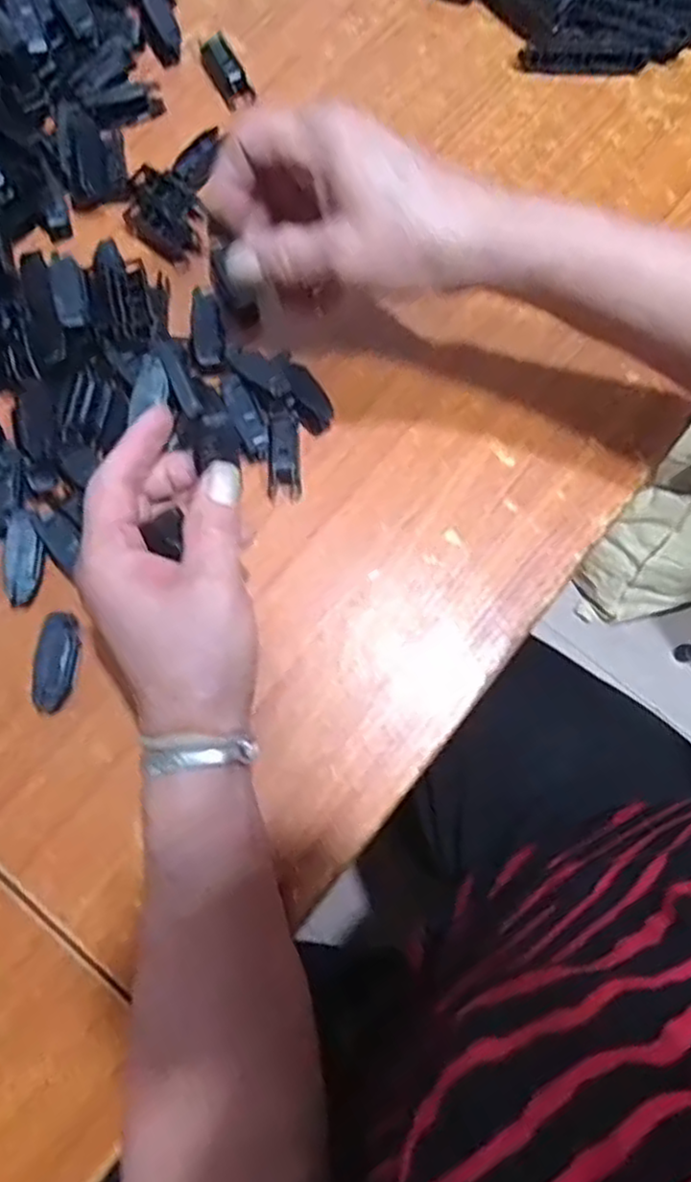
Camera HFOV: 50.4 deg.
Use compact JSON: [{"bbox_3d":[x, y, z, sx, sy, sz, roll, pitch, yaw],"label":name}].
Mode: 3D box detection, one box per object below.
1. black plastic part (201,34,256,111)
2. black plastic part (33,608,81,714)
[{"bbox_3d":[-0.075,-0.331,0.465,0.020,0.013,0.042,-26,79,-7],"label":"black plastic part"},{"bbox_3d":[-0.147,0.037,0.373,0.019,0.008,0.051,9,89,1],"label":"black plastic part"}]

